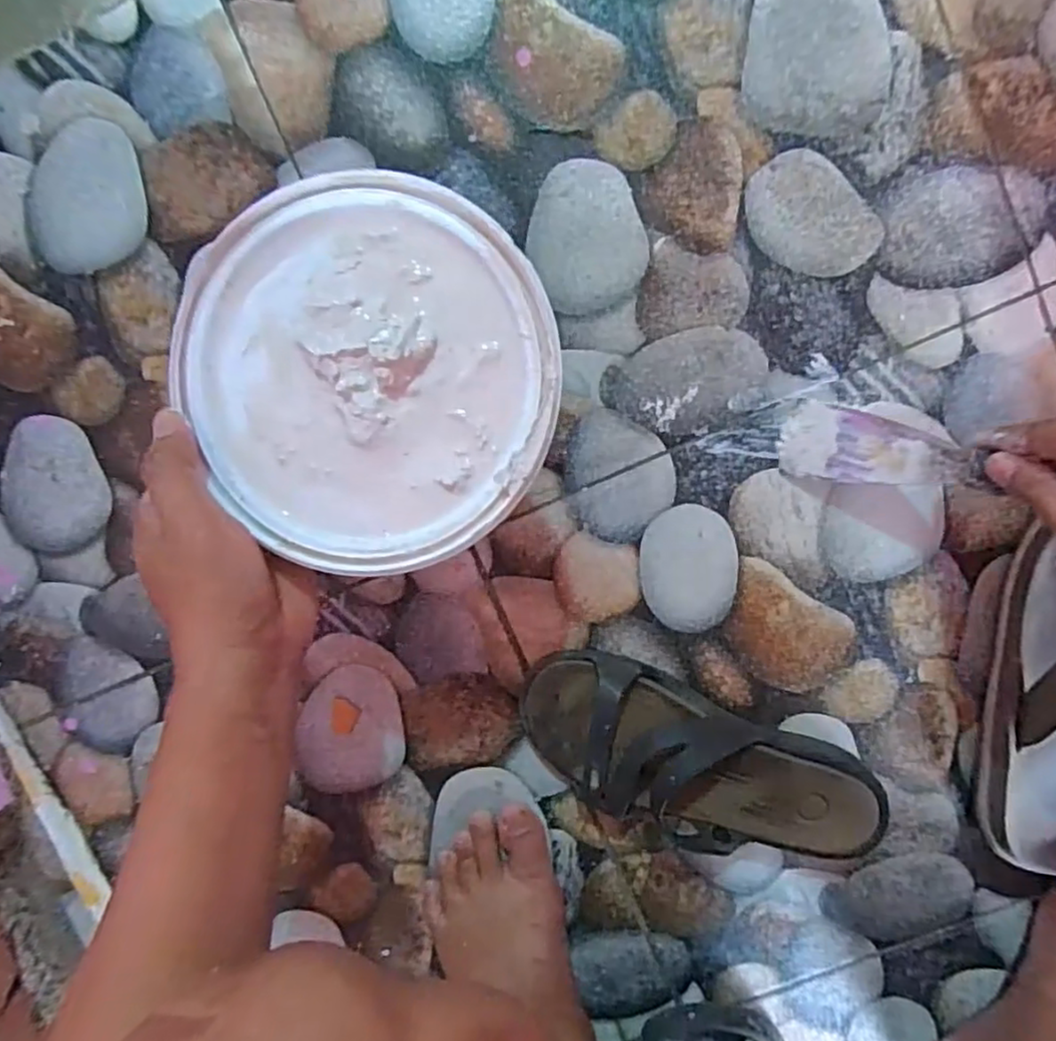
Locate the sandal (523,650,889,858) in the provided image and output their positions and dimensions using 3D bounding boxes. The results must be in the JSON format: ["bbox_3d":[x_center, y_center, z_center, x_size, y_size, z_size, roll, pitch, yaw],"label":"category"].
[{"bbox_3d":[0.111,0.168,0.447,0.243,0.056,0.102,24,96,-1],"label":"sandal"}]

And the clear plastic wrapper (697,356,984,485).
[{"bbox_3d":[0.198,-0.062,0.428,0.151,0.027,0.072,14,97,23],"label":"clear plastic wrapper"}]

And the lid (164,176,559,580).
[{"bbox_3d":[-0.074,-0.068,0.311,0.168,0.017,0.178,0,96,2],"label":"lid"}]

